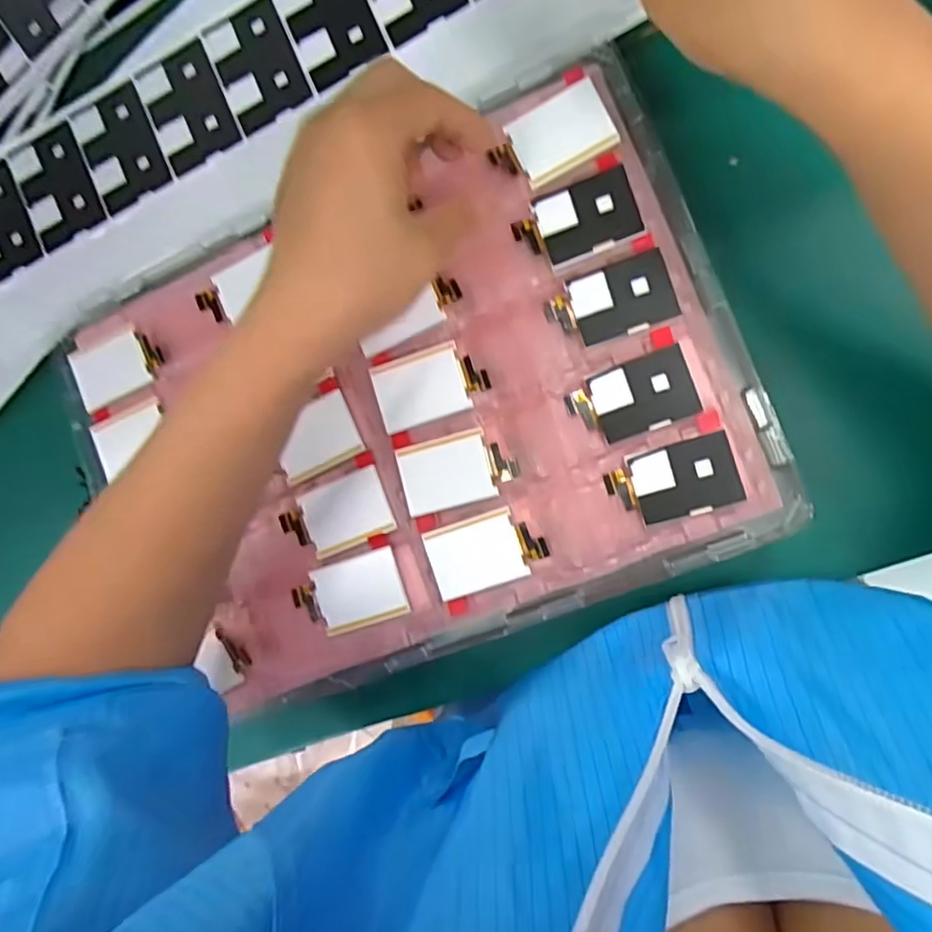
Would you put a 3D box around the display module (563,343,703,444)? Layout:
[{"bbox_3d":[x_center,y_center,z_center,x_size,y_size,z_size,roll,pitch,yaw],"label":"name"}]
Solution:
[{"bbox_3d":[0.078,-0.032,0.297,0.056,0.005,0.034,-21,86,10],"label":"display module"}]

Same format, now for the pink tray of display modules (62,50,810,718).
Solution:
[{"bbox_3d":[-0.036,-0.026,0.316,0.328,0.019,0.237,-20,84,8],"label":"pink tray of display modules"}]

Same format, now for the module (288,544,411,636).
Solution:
[{"bbox_3d":[-0.059,0.066,0.323,0.055,0.005,0.035,-19,86,10],"label":"module"}]

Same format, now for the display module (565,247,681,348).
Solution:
[{"bbox_3d":[0.074,-0.080,0.300,0.045,0.008,0.035,-19,86,10],"label":"display module"}]

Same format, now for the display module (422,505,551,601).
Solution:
[{"bbox_3d":[0.010,0.042,0.311,0.057,0.008,0.035,-19,86,10],"label":"display module"}]

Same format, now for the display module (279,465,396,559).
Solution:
[{"bbox_3d":[-0.067,0.026,0.324,0.055,0.004,0.034,-23,85,10],"label":"display module"}]

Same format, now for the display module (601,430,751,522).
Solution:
[{"bbox_3d":[0.096,0.007,0.293,0.057,0.005,0.034,-16,86,11],"label":"display module"}]

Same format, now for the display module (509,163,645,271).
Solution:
[{"bbox_3d":[0.053,-0.117,0.303,0.056,0.008,0.035,-20,86,10],"label":"display module"}]

